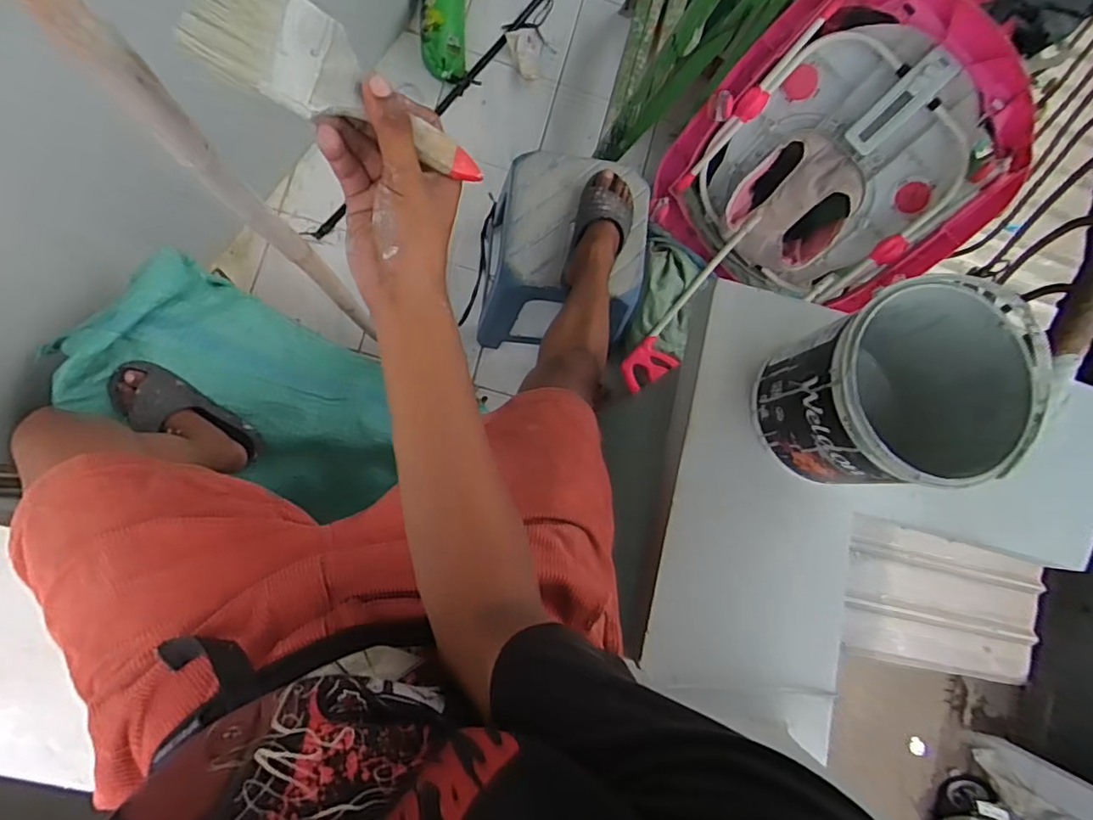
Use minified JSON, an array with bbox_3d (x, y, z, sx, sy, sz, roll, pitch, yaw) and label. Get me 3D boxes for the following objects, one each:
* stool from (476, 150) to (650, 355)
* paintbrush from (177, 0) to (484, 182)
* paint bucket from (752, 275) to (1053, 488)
[{"bbox_3d":[0.033,-0.332,1.355,0.315,0.427,0.326,10,83,-6],"label":"stool"},{"bbox_3d":[-0.110,-0.183,0.341,0.167,0.012,0.057,20,81,-38],"label":"paintbrush"},{"bbox_3d":[0.355,-0.022,0.593,0.212,0.171,0.181,-19,87,-8],"label":"paint bucket"}]

